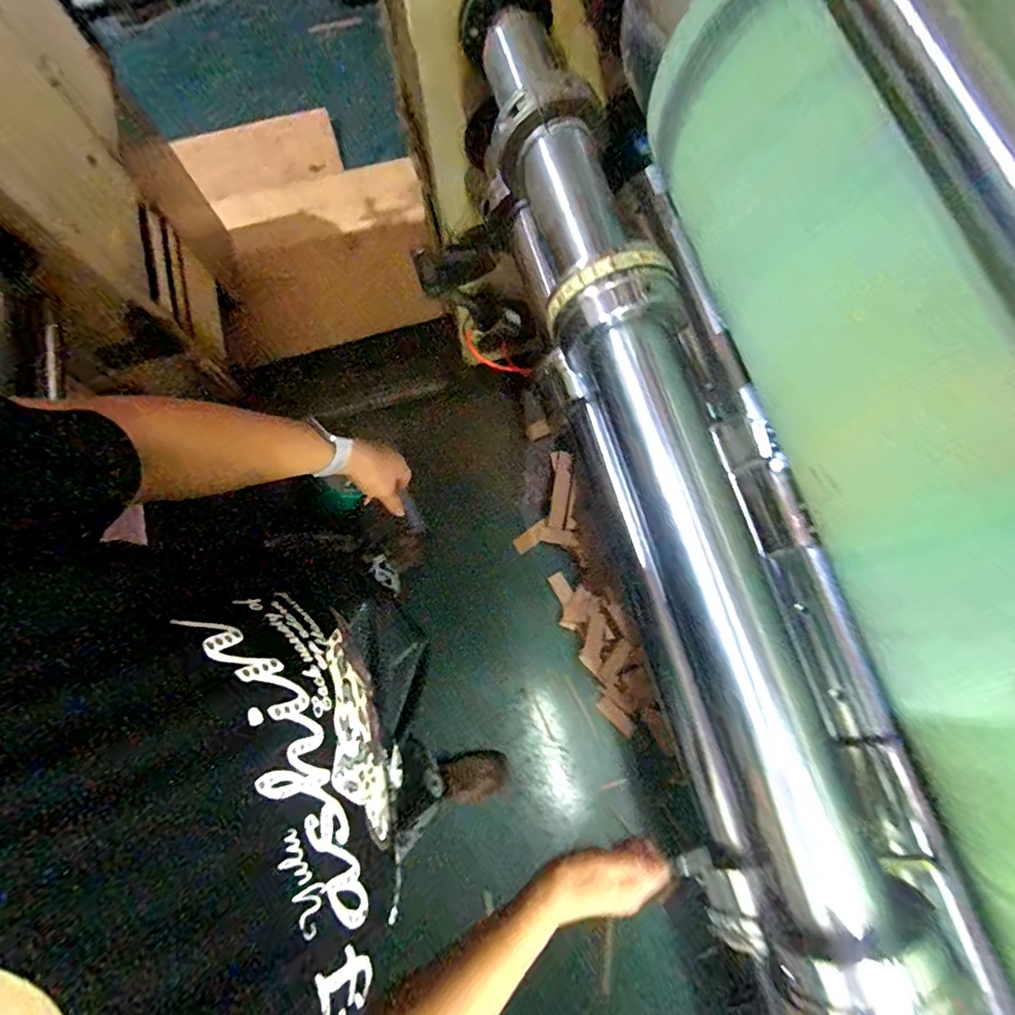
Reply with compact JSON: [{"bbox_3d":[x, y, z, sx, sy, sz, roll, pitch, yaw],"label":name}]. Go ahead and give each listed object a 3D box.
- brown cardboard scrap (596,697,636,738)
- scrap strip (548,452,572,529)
[{"bbox_3d":[0.285,0.548,1.335,0.110,0.009,0.042,43,96,23],"label":"brown cardboard scrap"},{"bbox_3d":[0.150,-0.045,1.430,0.044,0.013,0.210,8,98,1],"label":"scrap strip"}]

